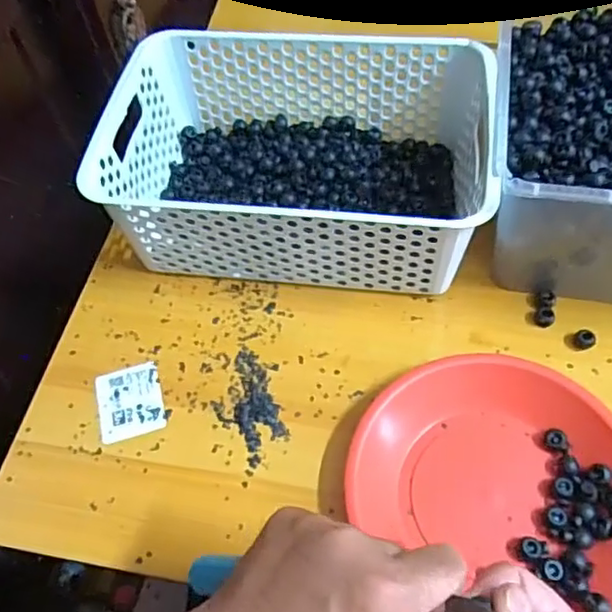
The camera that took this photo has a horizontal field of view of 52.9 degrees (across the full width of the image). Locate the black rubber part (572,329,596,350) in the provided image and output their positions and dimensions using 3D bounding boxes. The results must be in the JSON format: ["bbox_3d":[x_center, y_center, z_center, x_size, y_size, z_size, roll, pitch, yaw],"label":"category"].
[{"bbox_3d":[0.219,0.027,0.484,0.016,0.013,0.014,36,66,24],"label":"black rubber part"}]

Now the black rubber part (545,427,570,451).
[{"bbox_3d":[0.178,0.096,0.437,0.016,0.009,0.015,-2,57,3],"label":"black rubber part"}]

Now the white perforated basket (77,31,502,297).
[{"bbox_3d":[-0.007,-0.125,0.538,0.303,0.110,0.207,5,58,7],"label":"white perforated basket"}]

